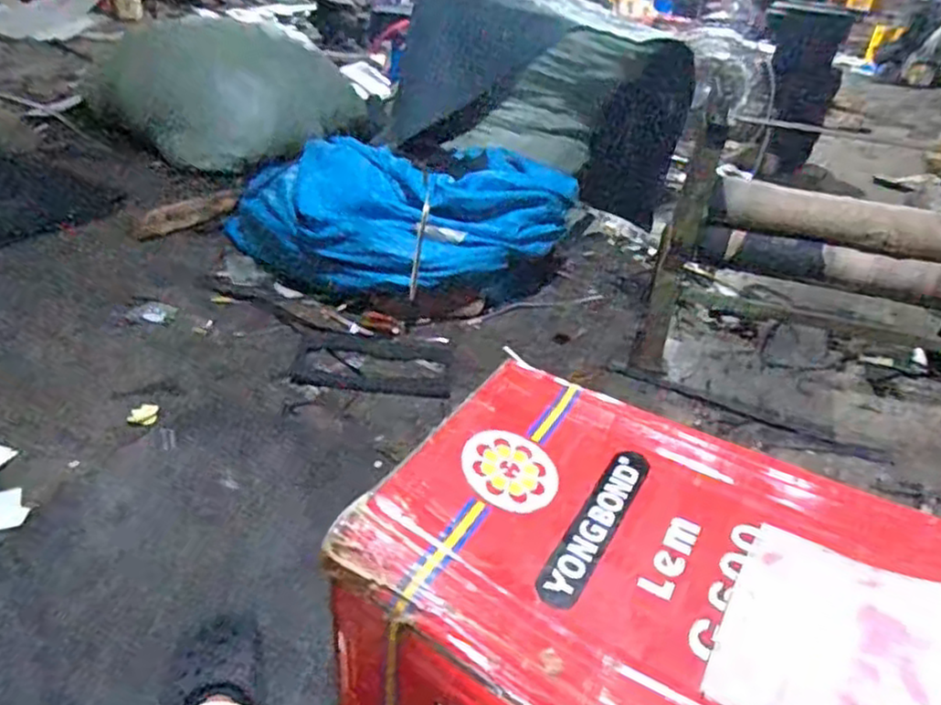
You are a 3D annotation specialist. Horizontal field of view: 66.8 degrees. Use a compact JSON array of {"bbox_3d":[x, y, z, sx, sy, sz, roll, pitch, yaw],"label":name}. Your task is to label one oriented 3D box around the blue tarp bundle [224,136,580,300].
[{"bbox_3d":[-0.119,-0.285,1.448,0.708,0.252,0.374,-6,36,-16],"label":"blue tarp bundle"}]

